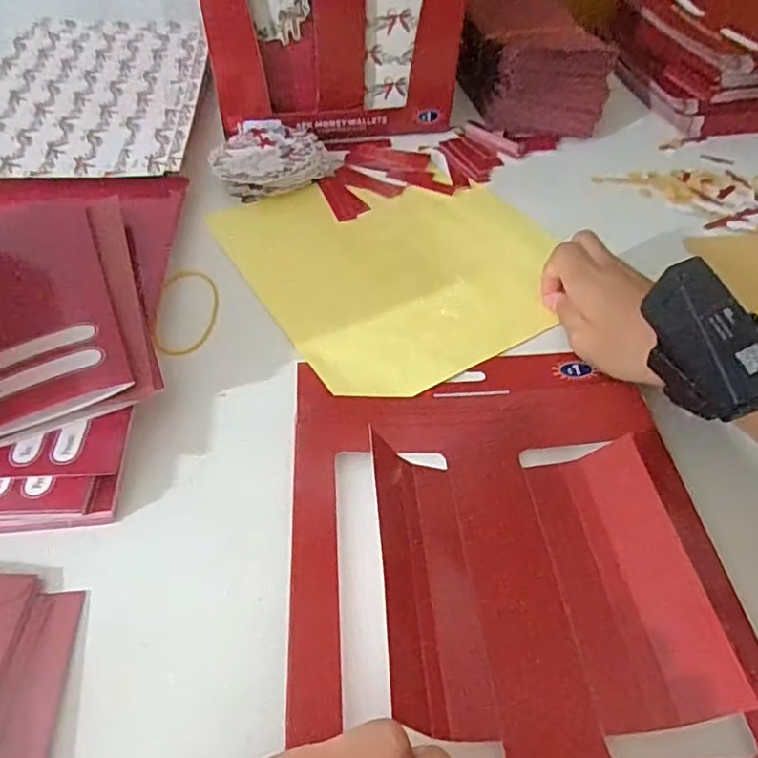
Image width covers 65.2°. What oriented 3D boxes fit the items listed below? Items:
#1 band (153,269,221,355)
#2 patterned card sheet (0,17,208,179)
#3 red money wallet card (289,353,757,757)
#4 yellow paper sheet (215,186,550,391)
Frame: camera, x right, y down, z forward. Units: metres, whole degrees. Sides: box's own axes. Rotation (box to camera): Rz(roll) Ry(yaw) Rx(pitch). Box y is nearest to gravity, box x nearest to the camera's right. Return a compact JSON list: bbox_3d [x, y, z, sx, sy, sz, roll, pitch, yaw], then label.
[{"bbox_3d":[-0.123,-0.044,0.380,0.039,0.004,0.073,-2,49,-3],"label":"band"},{"bbox_3d":[-0.250,-0.255,0.516,0.181,0.004,0.279,-2,51,-5],"label":"patterned card sheet"},{"bbox_3d":[0.059,0.068,0.270,0.192,0.054,0.223,-2,53,-6],"label":"red money wallet card"},{"bbox_3d":[0.017,-0.088,0.420,0.206,0.013,0.210,-24,58,-21],"label":"yellow paper sheet"}]

